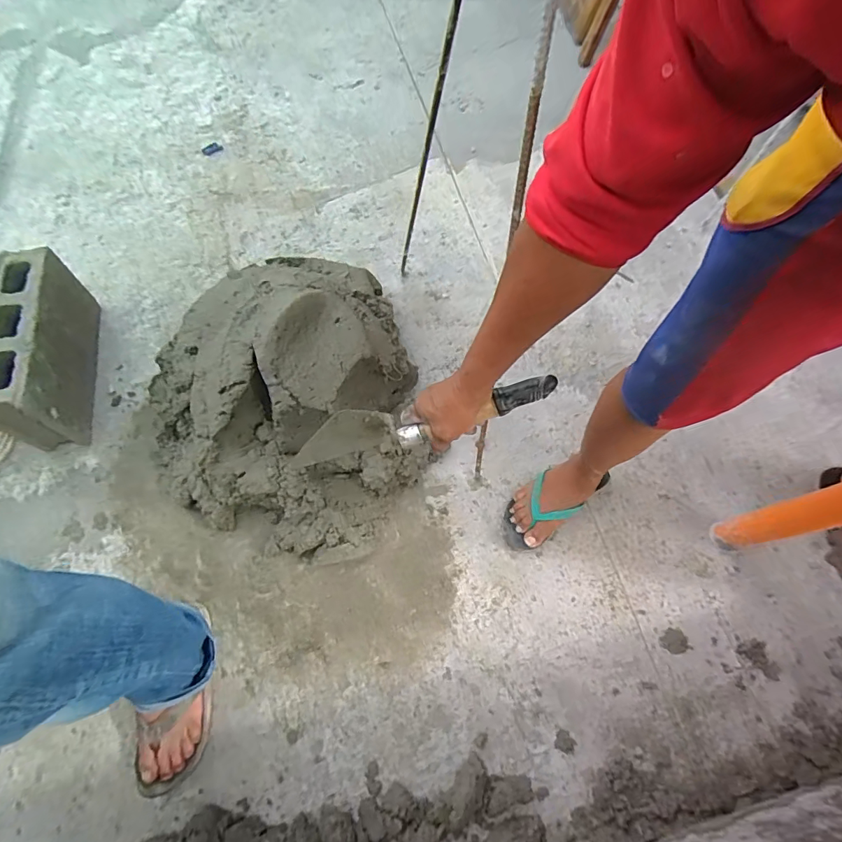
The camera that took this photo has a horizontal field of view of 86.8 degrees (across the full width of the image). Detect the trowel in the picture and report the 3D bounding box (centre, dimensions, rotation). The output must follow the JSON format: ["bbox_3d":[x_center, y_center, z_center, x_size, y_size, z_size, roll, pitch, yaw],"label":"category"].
[{"bbox_3d":[-0.002,0.005,0.599,0.351,0.084,0.054,-13,66,14],"label":"trowel"}]

